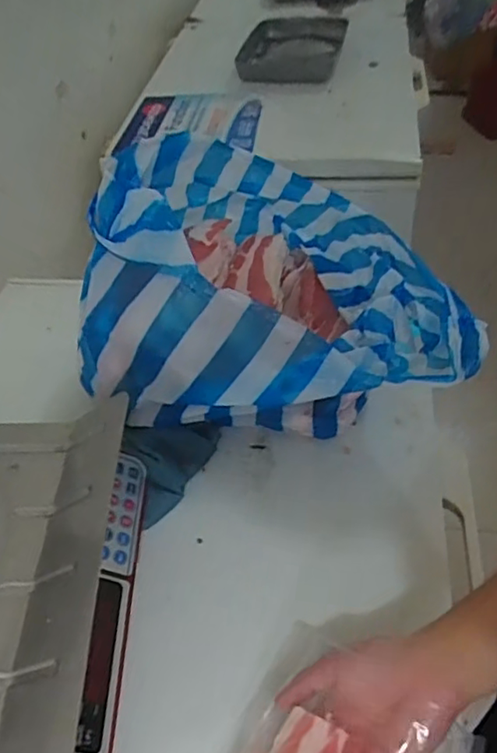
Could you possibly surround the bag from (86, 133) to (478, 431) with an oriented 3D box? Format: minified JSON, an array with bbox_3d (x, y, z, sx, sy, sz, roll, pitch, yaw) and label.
[{"bbox_3d":[0.041,-0.097,0.645,0.402,0.239,0.276,11,49,17],"label":"bag"}]

